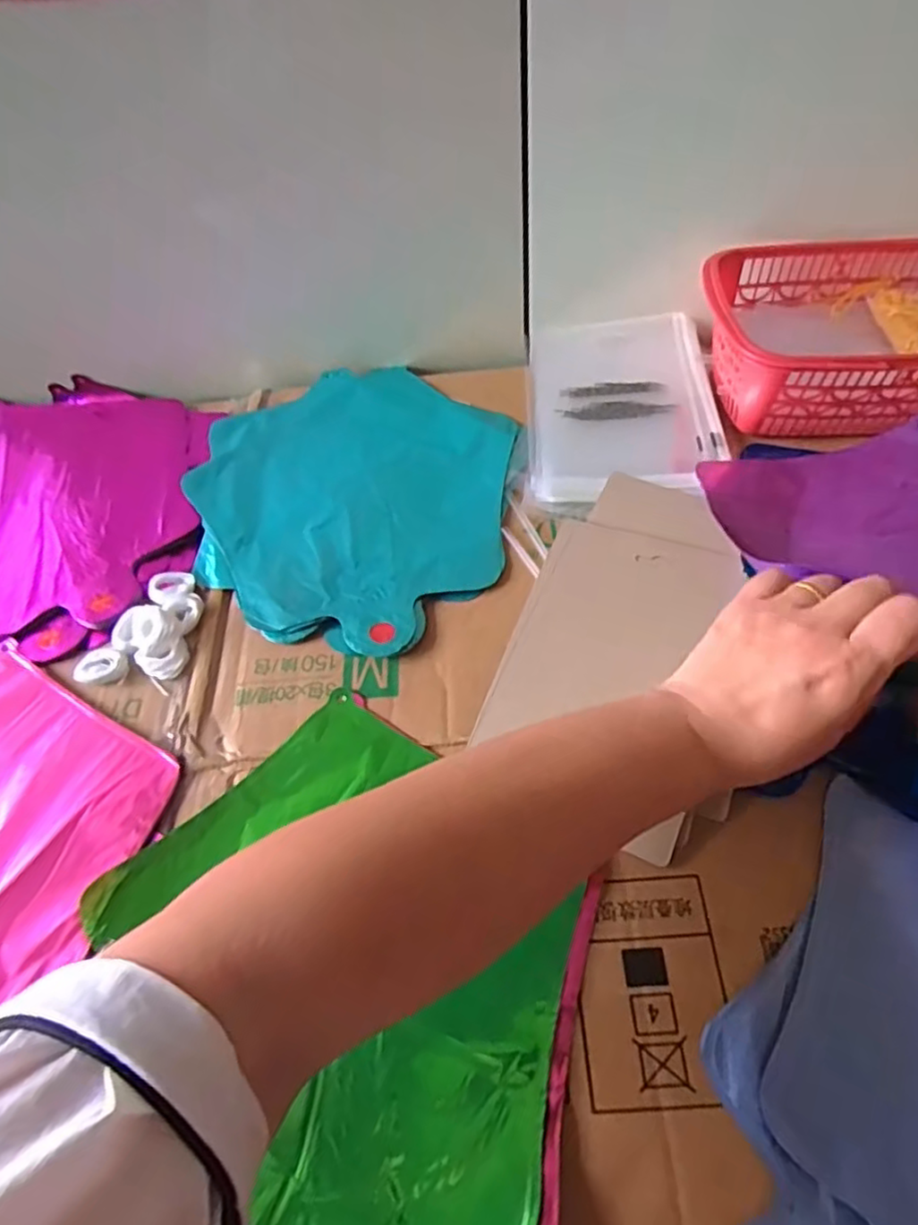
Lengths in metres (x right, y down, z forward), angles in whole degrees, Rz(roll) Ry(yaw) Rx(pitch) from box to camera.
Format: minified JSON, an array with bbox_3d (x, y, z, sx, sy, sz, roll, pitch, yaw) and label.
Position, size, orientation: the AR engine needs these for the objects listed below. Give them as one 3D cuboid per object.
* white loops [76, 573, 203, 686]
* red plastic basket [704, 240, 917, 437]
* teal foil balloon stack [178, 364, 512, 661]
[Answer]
[{"bbox_3d":[-0.193,0.013,0.418,0.056,0.013,0.088,25,62,19],"label":"white loops"},{"bbox_3d":[0.281,-0.197,0.468,0.208,0.067,0.155,0,57,4],"label":"red plastic basket"},{"bbox_3d":[-0.074,-0.088,0.476,0.246,0.016,0.230,36,67,24],"label":"teal foil balloon stack"}]

